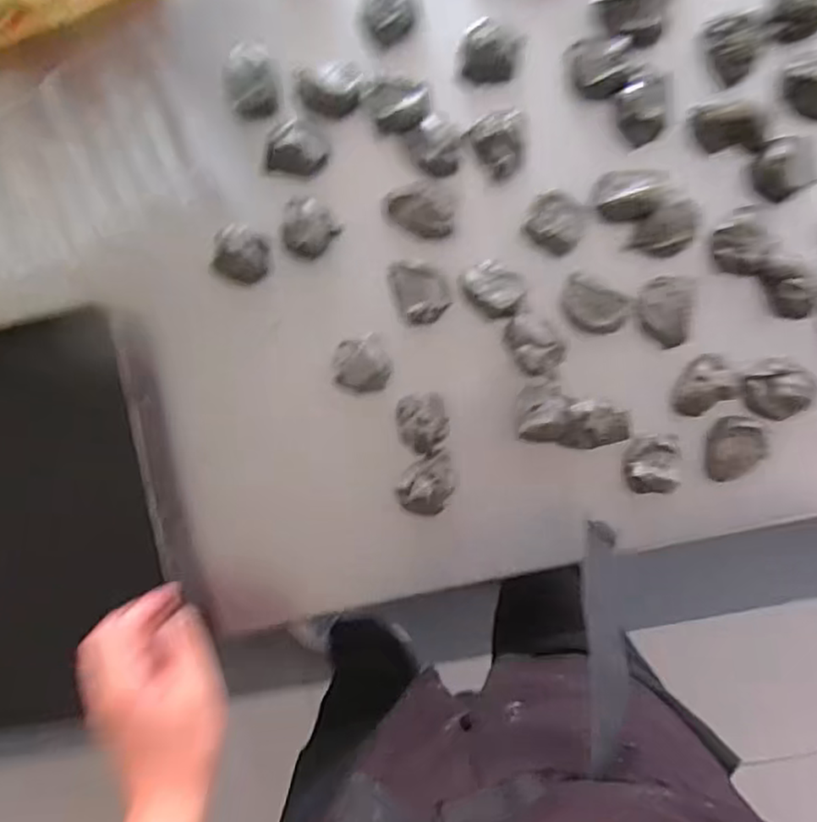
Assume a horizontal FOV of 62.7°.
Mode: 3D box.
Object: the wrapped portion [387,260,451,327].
[{"bbox_3d":[0.011,-0.104,0.586,0.046,0.031,0.054,-15,89,7],"label":"wrapped portion"}]

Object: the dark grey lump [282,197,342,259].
[{"bbox_3d":[-0.092,-0.164,0.599,0.047,0.024,0.048,0,91,7],"label":"dark grey lump"}]

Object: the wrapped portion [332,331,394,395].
[{"bbox_3d":[-0.042,-0.039,0.581,0.049,0.023,0.049,0,91,7],"label":"wrapped portion"}]

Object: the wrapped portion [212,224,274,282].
[{"bbox_3d":[-0.151,-0.141,0.606,0.049,0.028,0.047,0,91,7],"label":"wrapped portion"}]

